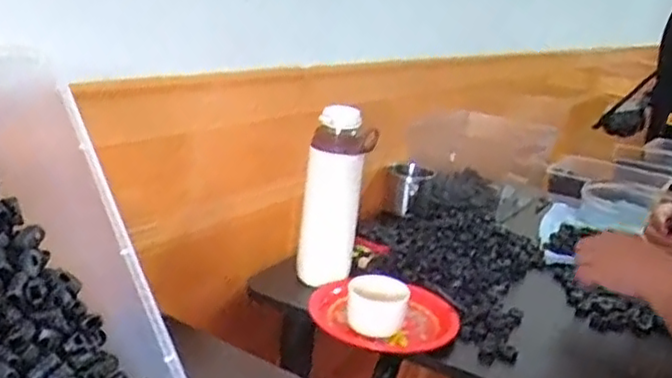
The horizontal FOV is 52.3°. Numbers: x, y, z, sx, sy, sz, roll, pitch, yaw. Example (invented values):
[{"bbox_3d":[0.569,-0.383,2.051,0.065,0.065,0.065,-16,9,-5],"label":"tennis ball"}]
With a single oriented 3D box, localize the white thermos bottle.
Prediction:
[{"bbox_3d":[0.000,0.014,0.820,0.067,0.218,0.062,5,17,-8],"label":"white thermos bottle"}]

